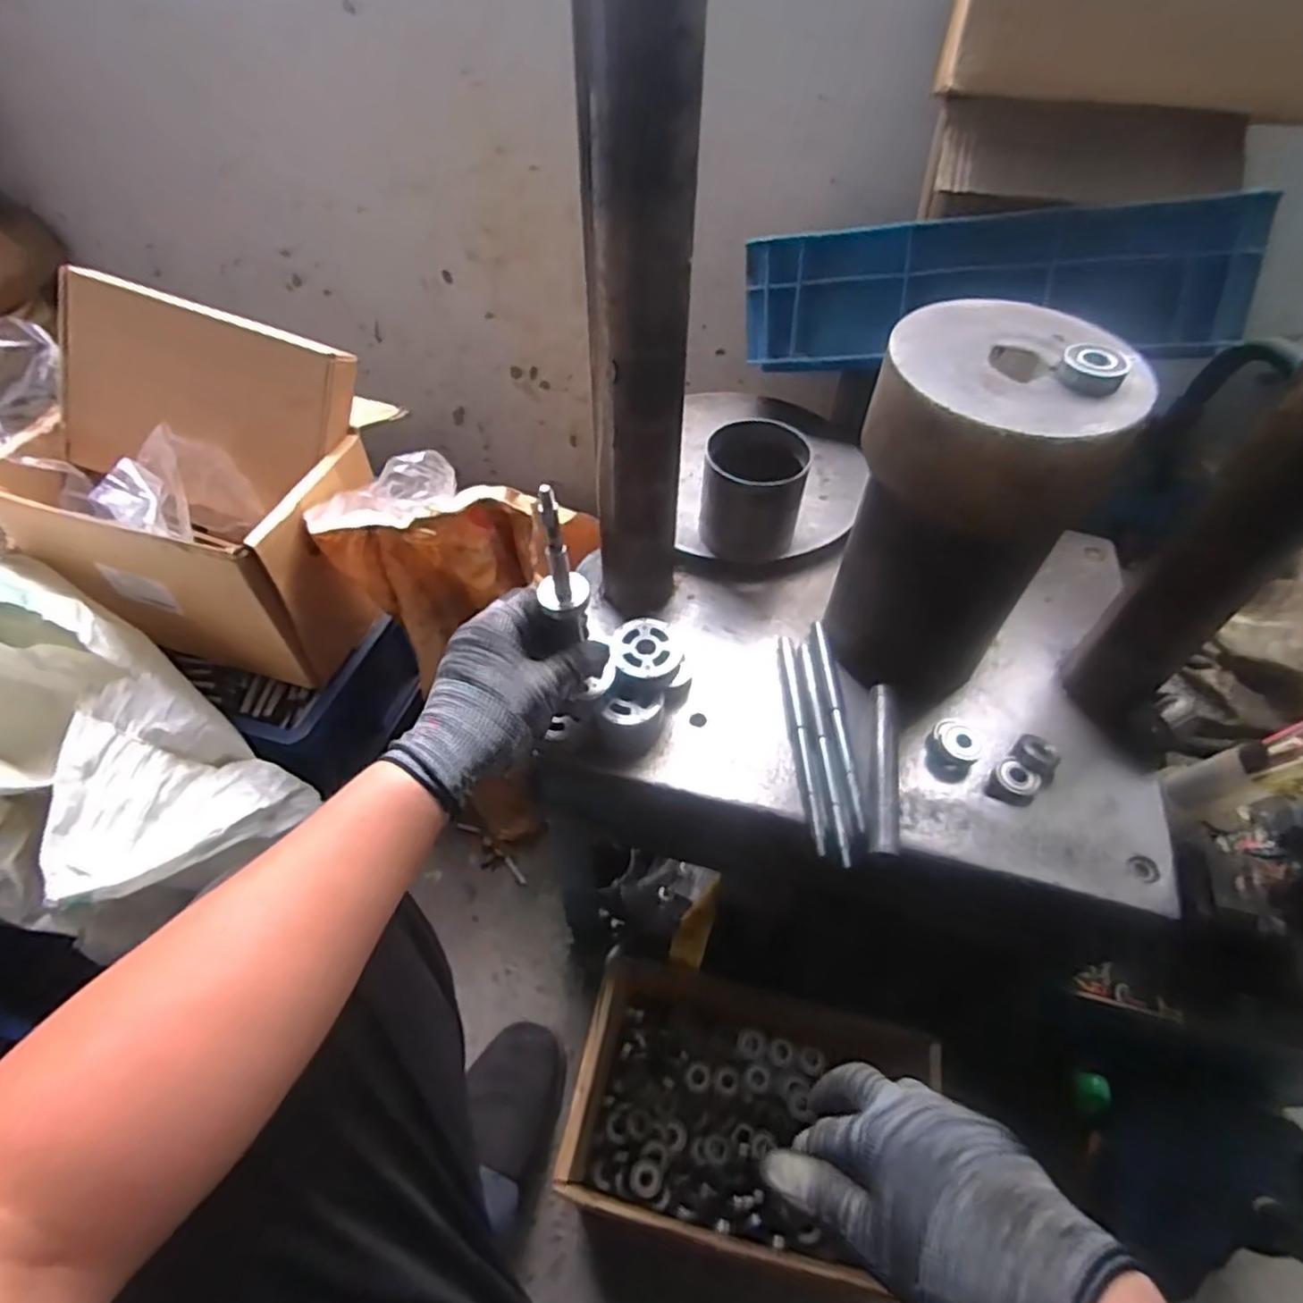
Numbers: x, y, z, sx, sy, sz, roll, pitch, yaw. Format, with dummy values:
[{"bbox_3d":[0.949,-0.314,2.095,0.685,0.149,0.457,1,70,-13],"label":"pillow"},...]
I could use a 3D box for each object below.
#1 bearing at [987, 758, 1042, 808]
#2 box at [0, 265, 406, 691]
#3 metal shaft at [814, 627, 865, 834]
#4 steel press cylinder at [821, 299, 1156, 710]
[{"bbox_3d":[0.272,0.096,0.526,0.031,0.015,0.036,20,54,14],"label":"bearing"},{"bbox_3d":[-0.461,-0.174,0.737,0.314,0.291,0.257,14,53,9],"label":"box"},{"bbox_3d":[0.145,0.050,0.548,0.008,0.007,0.186,-1,52,-2],"label":"metal shaft"},{"bbox_3d":[0.210,-0.088,0.510,0.142,0.262,0.137,29,57,20],"label":"steel press cylinder"}]

